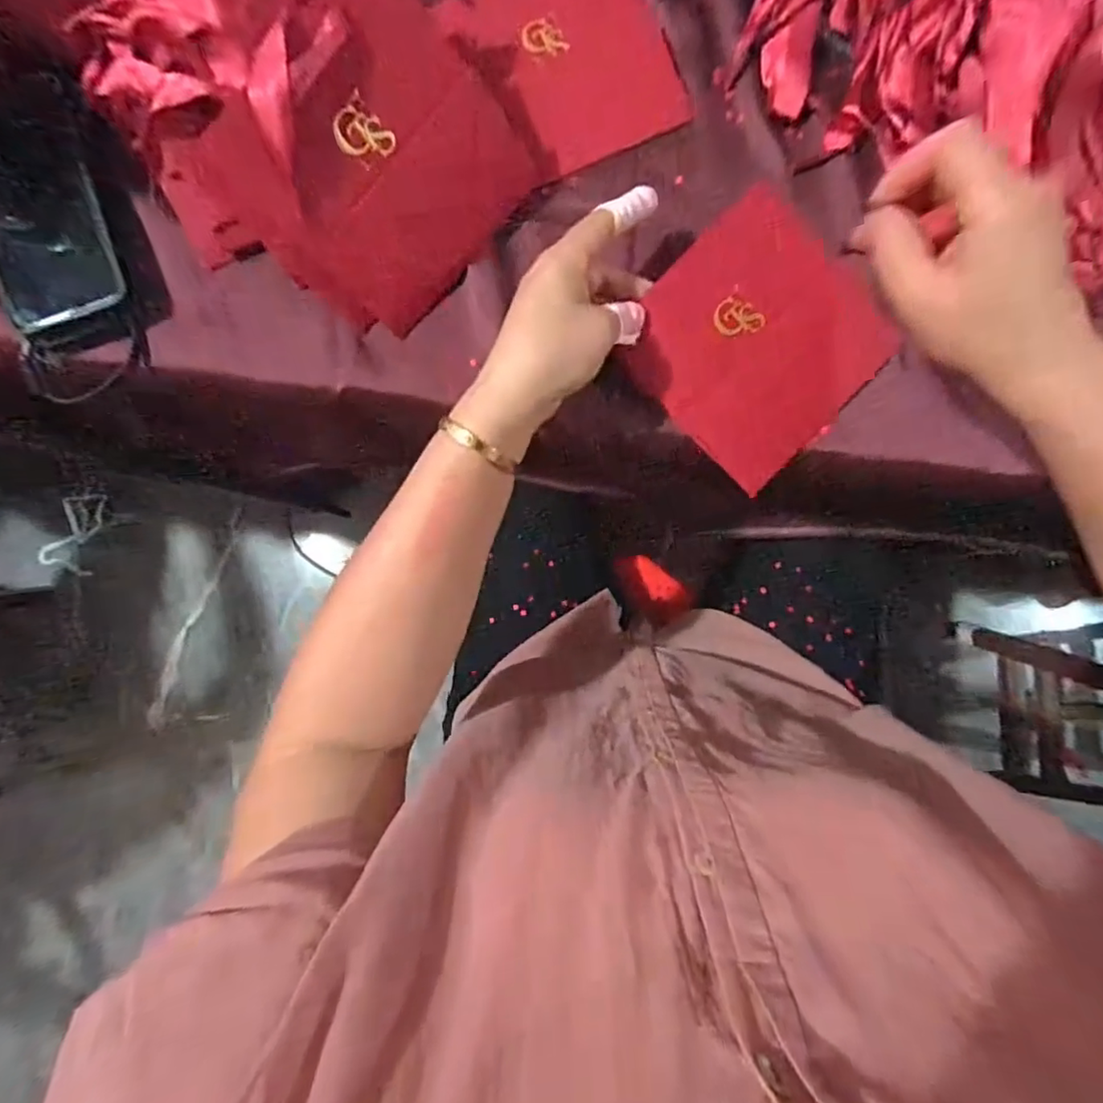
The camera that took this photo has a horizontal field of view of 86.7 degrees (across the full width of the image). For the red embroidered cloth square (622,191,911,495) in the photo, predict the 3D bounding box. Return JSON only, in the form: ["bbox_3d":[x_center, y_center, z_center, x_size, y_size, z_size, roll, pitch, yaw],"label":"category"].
[{"bbox_3d":[0.131,-0.133,0.371,0.139,0.013,0.136,44,96,-10],"label":"red embroidered cloth square"}]

